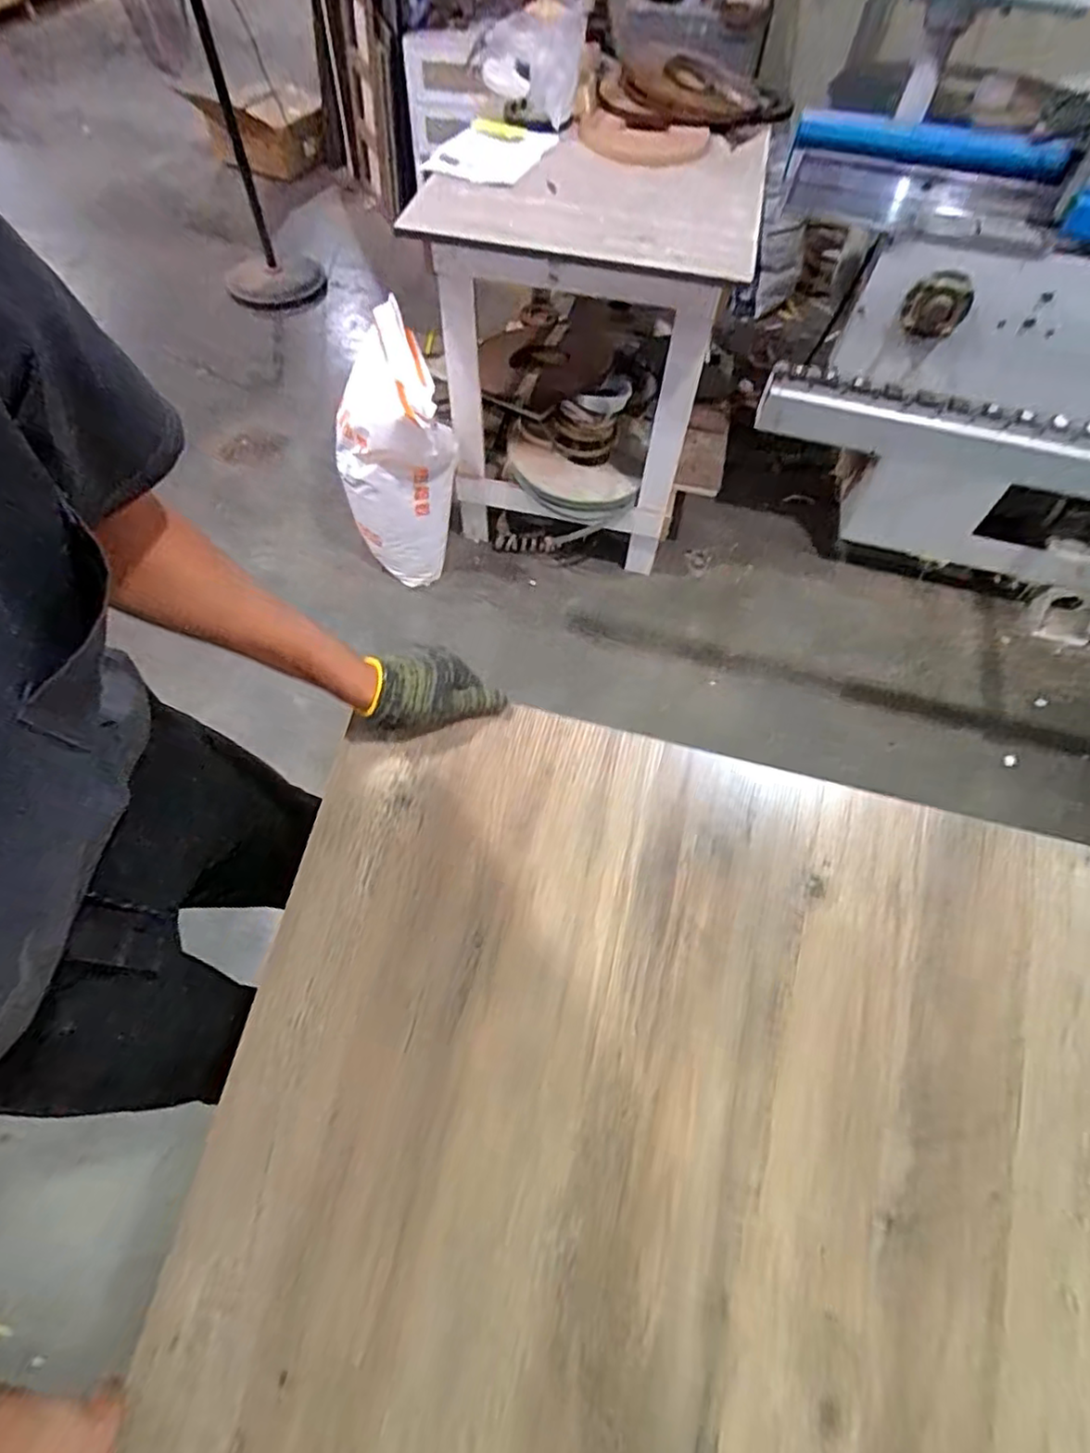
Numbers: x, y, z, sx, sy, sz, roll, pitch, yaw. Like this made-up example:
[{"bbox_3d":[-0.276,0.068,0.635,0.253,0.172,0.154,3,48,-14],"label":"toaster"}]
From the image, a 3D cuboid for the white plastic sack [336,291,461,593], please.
[{"bbox_3d":[-0.403,-0.712,1.724,0.289,0.561,0.364,-18,62,-13],"label":"white plastic sack"}]

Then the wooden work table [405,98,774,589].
[{"bbox_3d":[0.105,-0.962,1.710,0.664,0.853,0.688,13,60,4],"label":"wooden work table"}]

